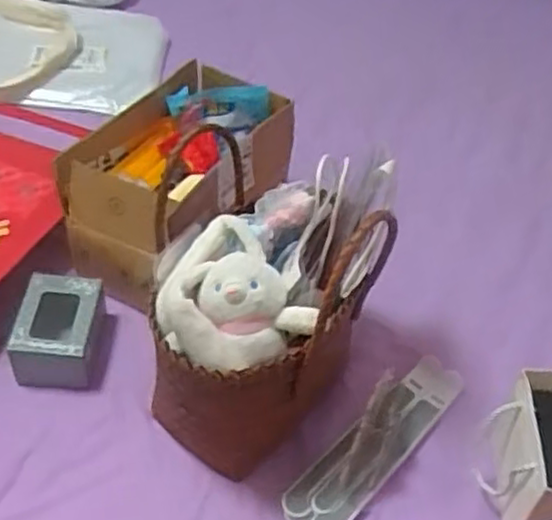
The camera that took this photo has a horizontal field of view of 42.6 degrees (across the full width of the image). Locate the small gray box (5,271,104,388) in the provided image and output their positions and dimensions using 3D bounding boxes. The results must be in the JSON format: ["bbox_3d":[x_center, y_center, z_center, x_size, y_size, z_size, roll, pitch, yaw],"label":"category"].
[{"bbox_3d":[-0.245,0.083,0.805,0.085,0.076,0.119,2,46,-4],"label":"small gray box"}]

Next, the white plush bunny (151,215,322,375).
[{"bbox_3d":[-0.045,0.033,0.639,0.127,0.066,0.132,-13,48,-17],"label":"white plush bunny"}]

